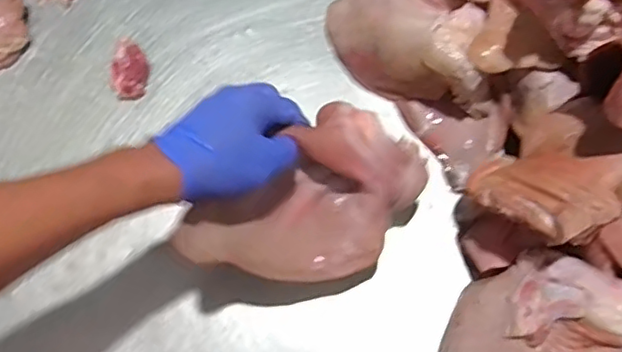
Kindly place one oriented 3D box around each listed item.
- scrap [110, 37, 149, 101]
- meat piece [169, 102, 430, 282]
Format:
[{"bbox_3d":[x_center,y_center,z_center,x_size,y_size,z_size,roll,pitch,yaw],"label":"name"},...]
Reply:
[{"bbox_3d":[-0.189,-0.111,0.659,0.032,0.025,0.061,6,73,6],"label":"scrap"},{"bbox_3d":[-0.005,0.011,0.534,0.202,0.060,0.154,16,96,-30],"label":"meat piece"}]

